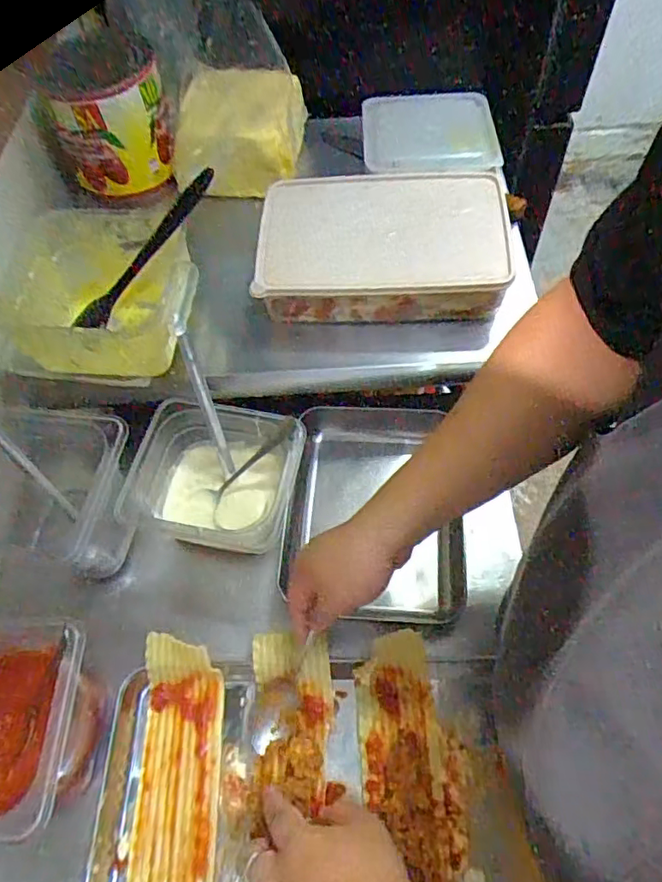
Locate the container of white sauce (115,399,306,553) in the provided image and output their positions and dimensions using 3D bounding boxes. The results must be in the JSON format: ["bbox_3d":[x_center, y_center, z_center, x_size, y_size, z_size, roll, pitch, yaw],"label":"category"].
[{"bbox_3d":[-0.128,0.033,0.644,0.180,0.090,0.180,-2,59,3],"label":"container of white sauce"}]

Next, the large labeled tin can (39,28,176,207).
[{"bbox_3d":[-0.287,-0.427,0.752,0.144,0.152,0.133,-12,59,-2],"label":"large labeled tin can"}]

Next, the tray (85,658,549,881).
[{"bbox_3d":[-0.014,0.352,0.502,0.392,0.049,0.313,-3,59,3],"label":"tray"}]

